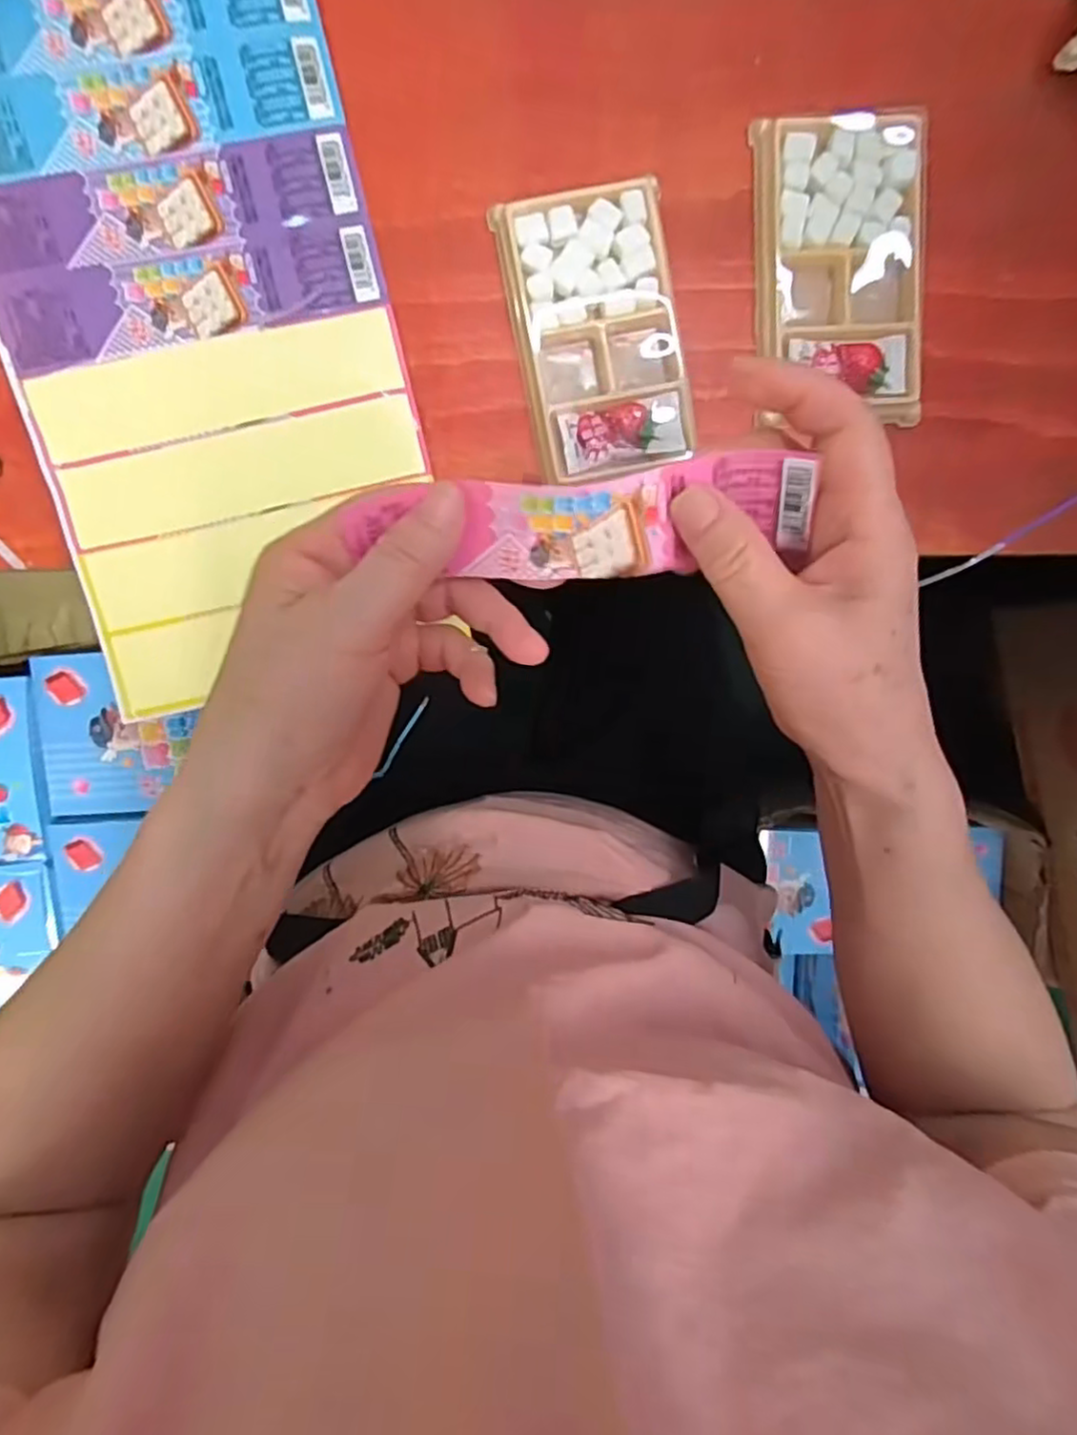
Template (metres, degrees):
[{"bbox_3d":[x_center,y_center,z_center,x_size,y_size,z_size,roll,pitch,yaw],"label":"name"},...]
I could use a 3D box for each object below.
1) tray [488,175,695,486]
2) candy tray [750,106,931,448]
[{"bbox_3d":[0.029,-0.179,0.328,0.076,0.015,0.127,-10,96,-1],"label":"tray"},{"bbox_3d":[0.142,-0.210,0.328,0.077,0.014,0.134,-3,96,-2],"label":"candy tray"}]

